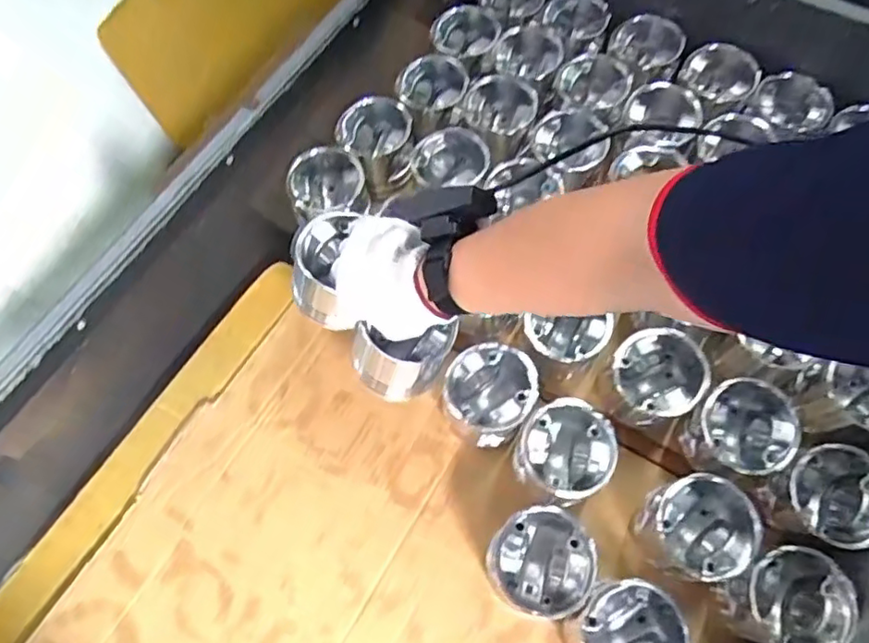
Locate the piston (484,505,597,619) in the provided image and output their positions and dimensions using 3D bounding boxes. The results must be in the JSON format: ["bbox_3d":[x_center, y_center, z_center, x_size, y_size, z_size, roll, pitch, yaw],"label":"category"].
[{"bbox_3d":[0.100,0.234,0.587,0.093,0.086,0.088,0,68,0],"label":"piston"}]

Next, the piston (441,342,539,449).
[{"bbox_3d":[0.057,0.078,0.649,0.092,0.079,0.087,0,68,0],"label":"piston"}]

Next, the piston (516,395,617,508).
[{"bbox_3d":[0.131,0.136,0.625,0.087,0.090,0.090,0,68,0],"label":"piston"}]

